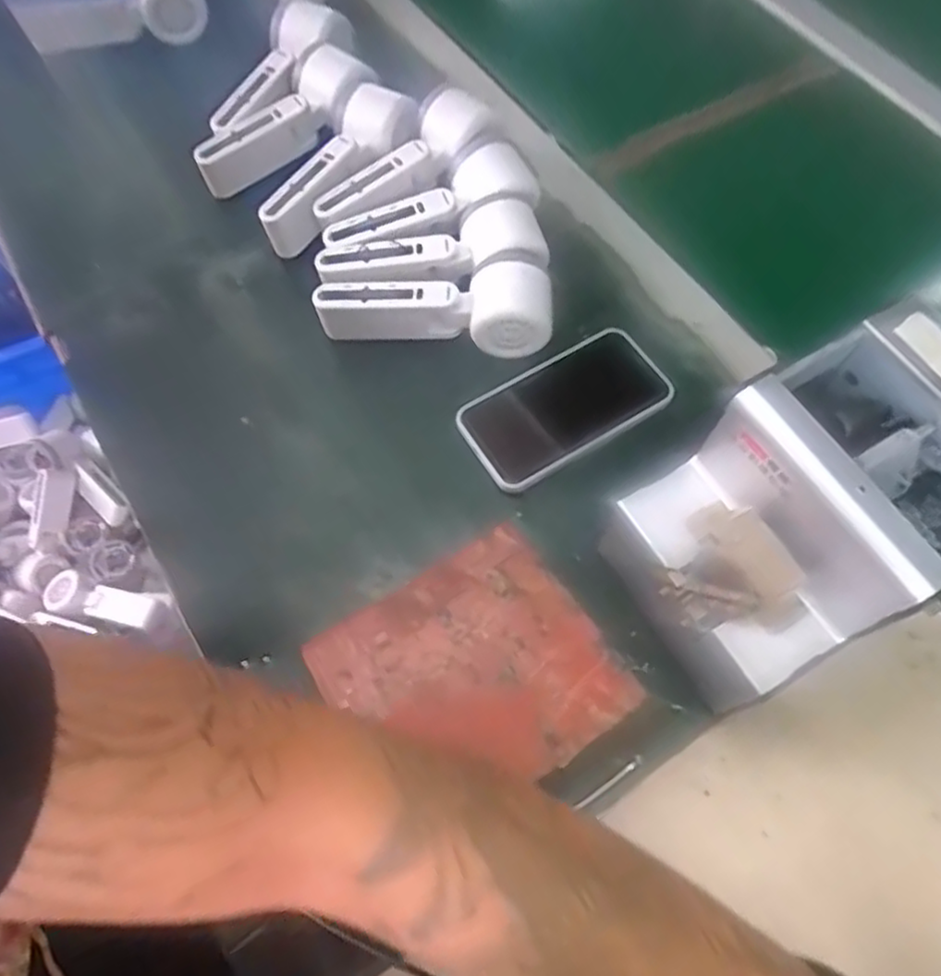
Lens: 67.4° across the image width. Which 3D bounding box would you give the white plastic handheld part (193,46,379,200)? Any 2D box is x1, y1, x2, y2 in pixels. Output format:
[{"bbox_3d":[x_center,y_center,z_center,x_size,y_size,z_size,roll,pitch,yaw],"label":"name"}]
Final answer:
[{"bbox_3d":[-0.145,-0.287,0.553,0.155,0.052,0.038,-39,70,0],"label":"white plastic handheld part"}]

